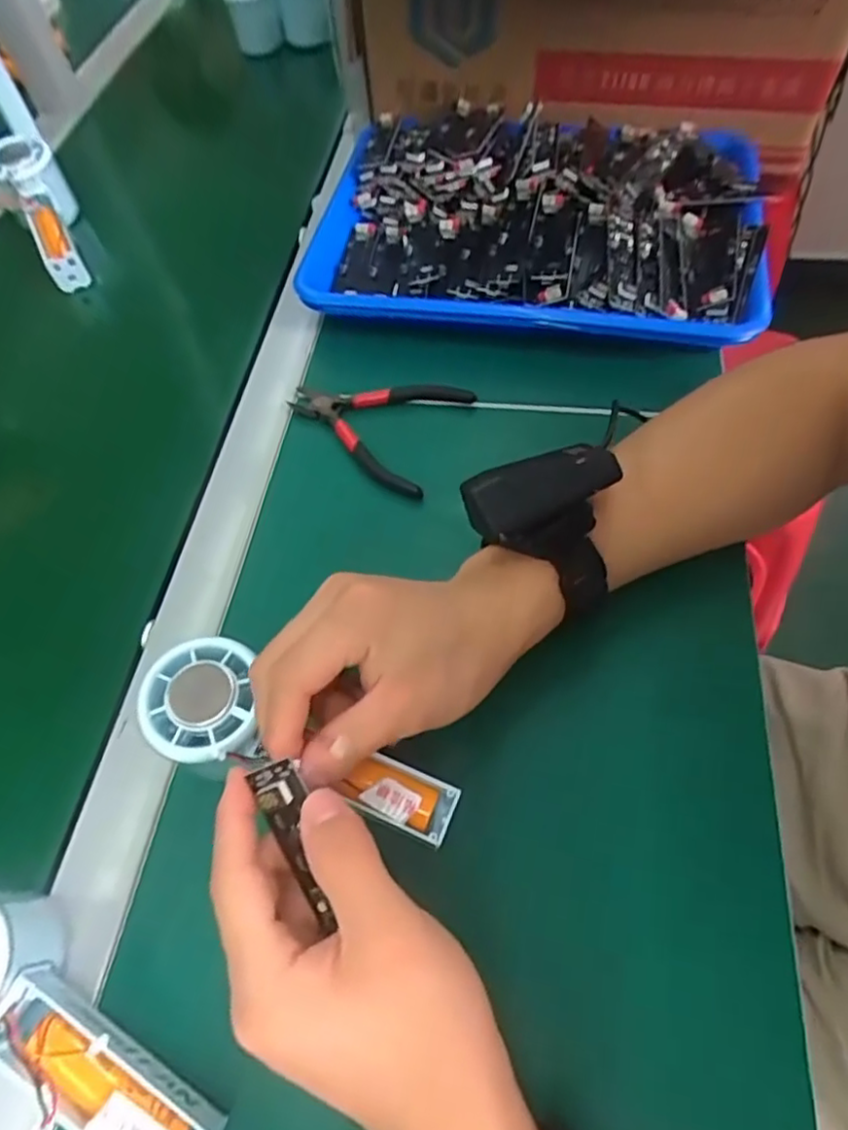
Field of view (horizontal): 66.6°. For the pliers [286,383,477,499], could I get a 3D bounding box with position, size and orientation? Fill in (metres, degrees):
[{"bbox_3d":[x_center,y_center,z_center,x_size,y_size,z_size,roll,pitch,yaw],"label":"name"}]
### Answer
[{"bbox_3d":[-0.036,-0.100,0.435,0.117,0.015,0.086,23,63,17],"label":"pliers"}]

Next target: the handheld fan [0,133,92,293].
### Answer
[{"bbox_3d":[-0.328,-0.297,0.567,0.057,0.062,0.148,-24,77,-10],"label":"handheld fan"}]

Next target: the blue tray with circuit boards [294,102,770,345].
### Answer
[{"bbox_3d":[0.085,-0.270,0.503,0.326,0.054,0.246,9,60,9],"label":"blue tray with circuit boards"}]

